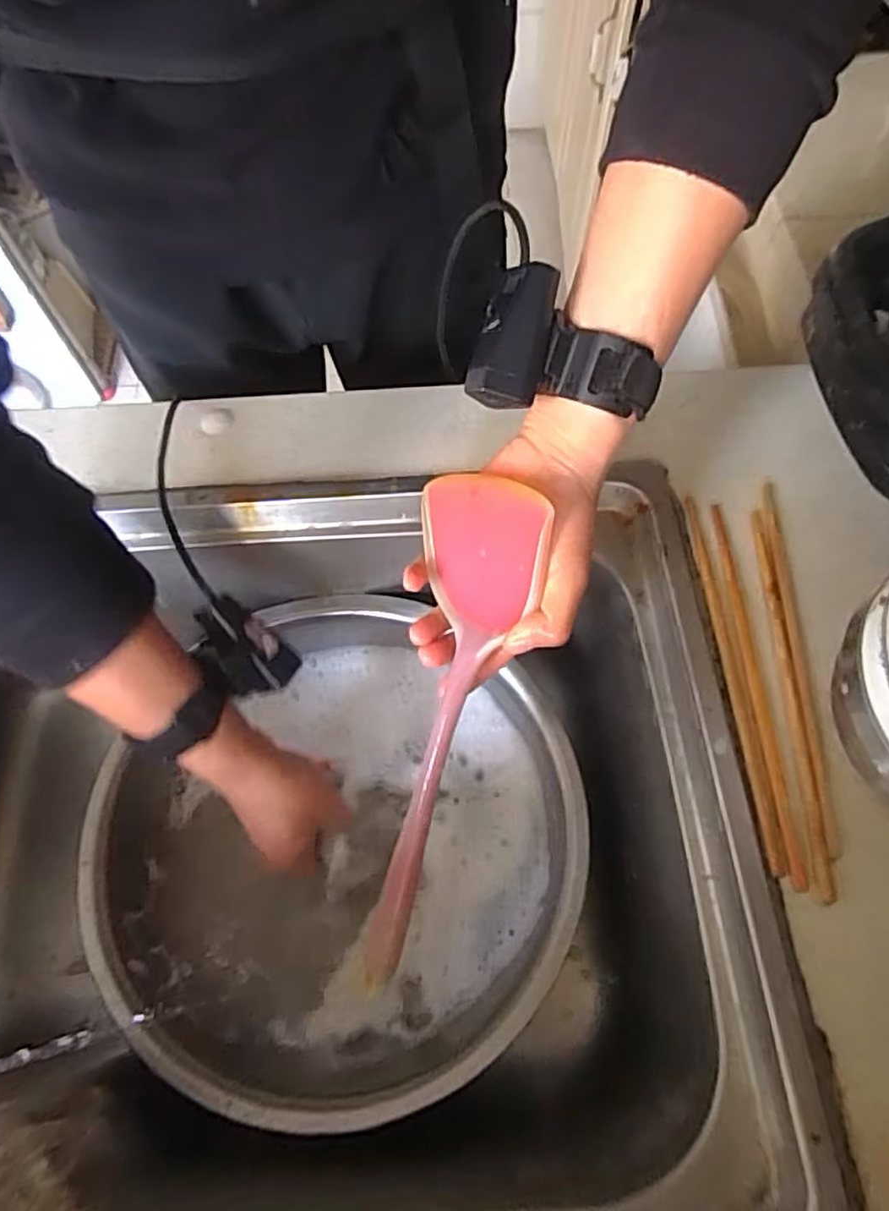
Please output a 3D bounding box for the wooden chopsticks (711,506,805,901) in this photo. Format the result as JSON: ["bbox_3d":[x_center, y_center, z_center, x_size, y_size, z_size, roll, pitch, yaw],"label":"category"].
[{"bbox_3d":[0.184,0.040,0.398,0.010,0.004,0.233,-1,65,0],"label":"wooden chopsticks"}]

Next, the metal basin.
[{"bbox_3d":[-0.070,0.174,0.492,0.316,0.090,0.308,0,65,0],"label":"metal basin"}]

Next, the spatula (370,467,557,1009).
[{"bbox_3d":[-0.005,0.080,0.391,0.037,0.093,0.305,1,103,-39],"label":"spatula"}]

